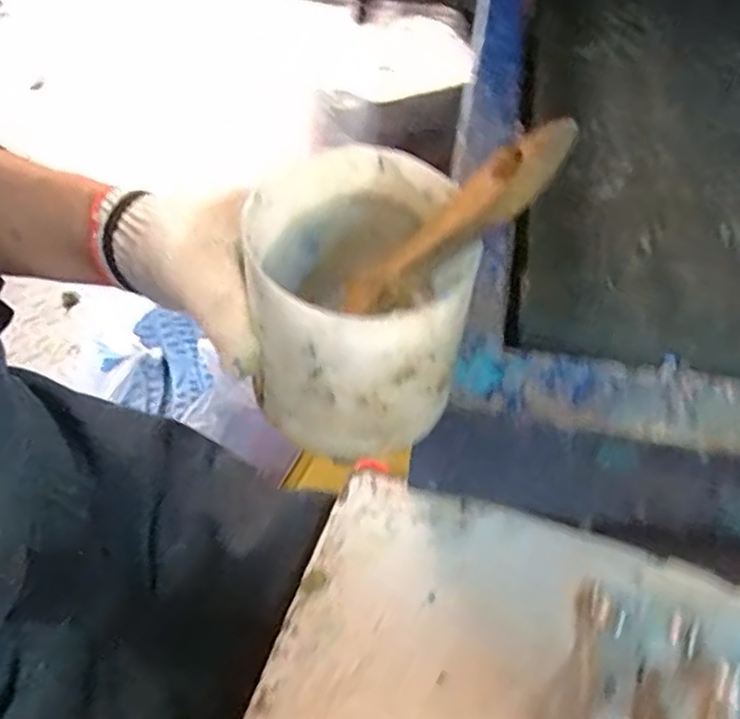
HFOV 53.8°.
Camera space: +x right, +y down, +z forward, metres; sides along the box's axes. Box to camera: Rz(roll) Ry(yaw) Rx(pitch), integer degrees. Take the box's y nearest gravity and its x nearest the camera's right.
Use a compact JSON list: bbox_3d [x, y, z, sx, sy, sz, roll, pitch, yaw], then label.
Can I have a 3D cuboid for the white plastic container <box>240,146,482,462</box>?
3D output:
[{"bbox_3d":[-0.005,-0.023,0.298,0.080,0.085,0.089,9,51,2],"label":"white plastic container"}]

